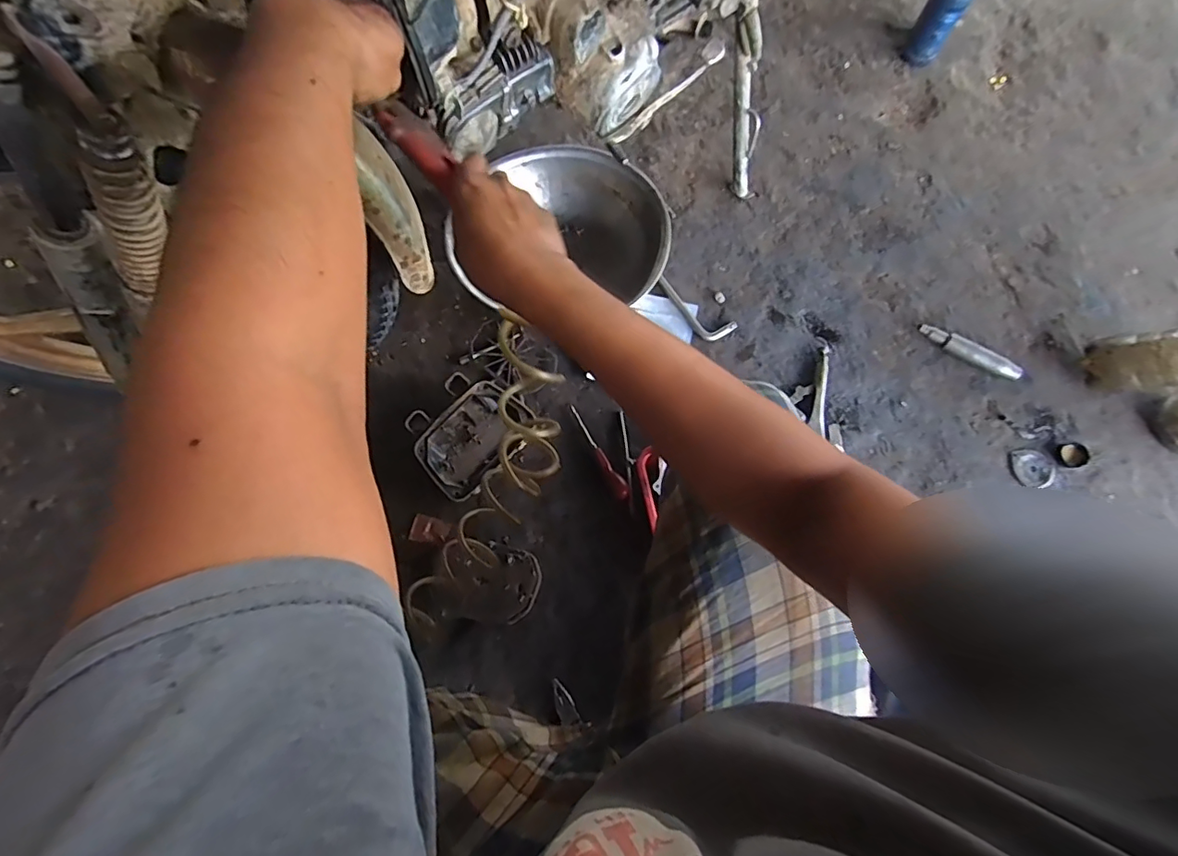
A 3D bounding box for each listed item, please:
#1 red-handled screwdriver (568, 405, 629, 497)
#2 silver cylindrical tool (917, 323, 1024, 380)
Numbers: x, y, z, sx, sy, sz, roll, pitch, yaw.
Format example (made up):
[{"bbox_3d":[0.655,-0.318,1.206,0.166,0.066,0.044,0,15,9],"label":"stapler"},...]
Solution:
[{"bbox_3d":[0.017,0.035,0.856,0.020,0.017,0.180,-28,74,-7],"label":"red-handled screwdriver"},{"bbox_3d":[0.644,-0.130,0.886,0.168,0.026,0.033,34,76,11],"label":"silver cylindrical tool"}]

